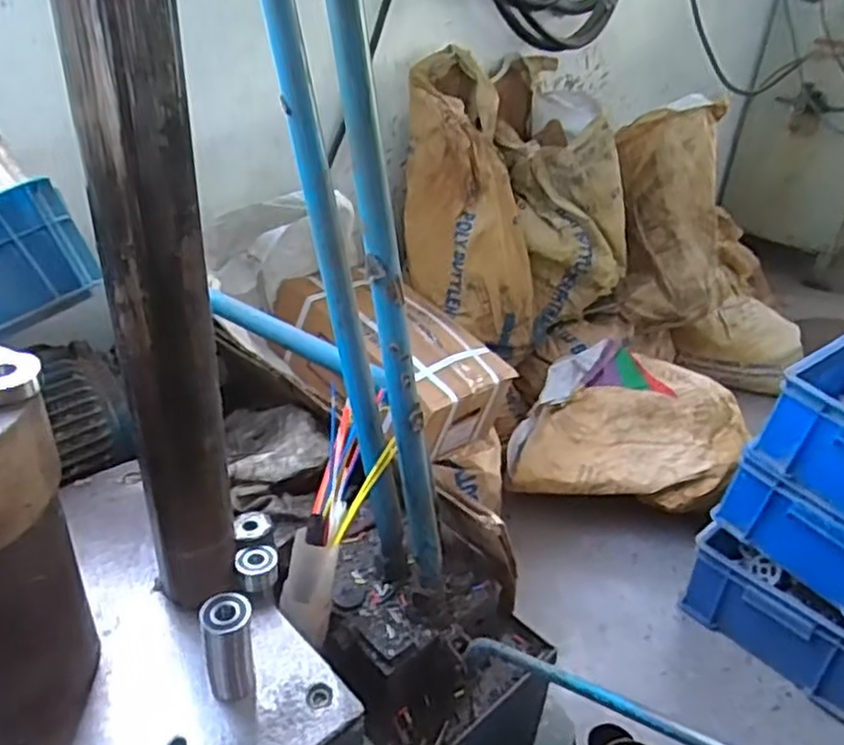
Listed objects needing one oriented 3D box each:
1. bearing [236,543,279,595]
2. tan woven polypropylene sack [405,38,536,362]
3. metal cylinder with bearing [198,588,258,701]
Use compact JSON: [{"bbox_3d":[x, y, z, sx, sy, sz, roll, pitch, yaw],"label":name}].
[{"bbox_3d":[-0.143,0.169,0.617,0.034,0.024,0.035,-7,33,-18],"label":"bearing"},{"bbox_3d":[0.085,-0.304,1.339,0.206,0.568,0.139,-17,11,-30],"label":"tan woven polypropylene sack"},{"bbox_3d":[-0.141,0.201,0.519,0.033,0.077,0.030,-9,34,-20],"label":"metal cylinder with bearing"}]

